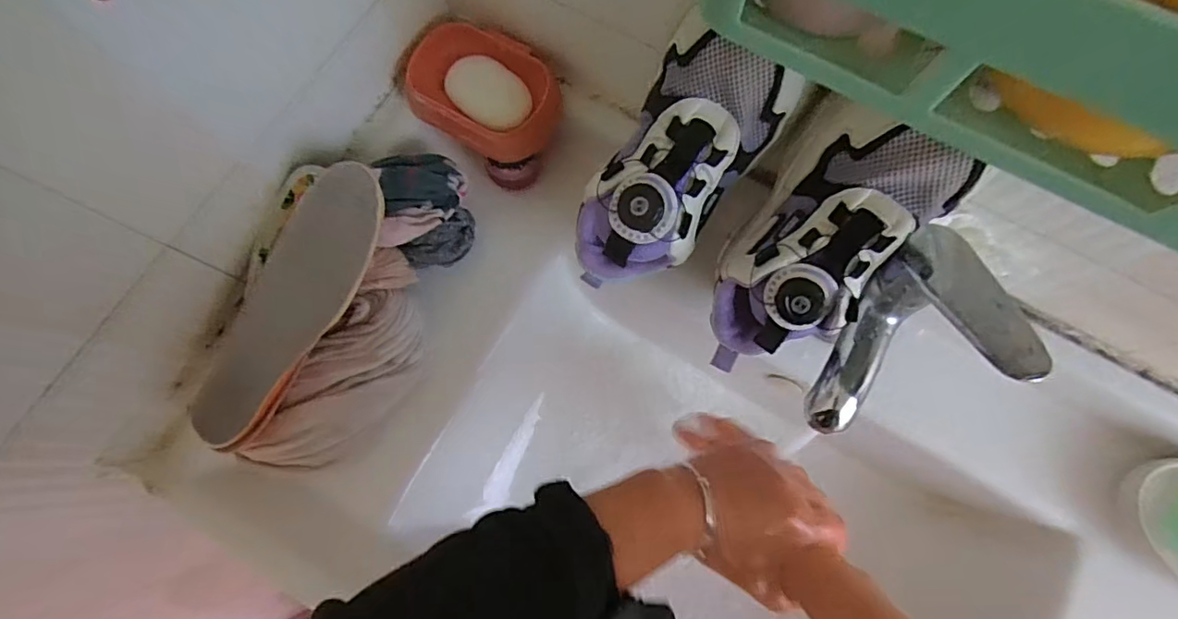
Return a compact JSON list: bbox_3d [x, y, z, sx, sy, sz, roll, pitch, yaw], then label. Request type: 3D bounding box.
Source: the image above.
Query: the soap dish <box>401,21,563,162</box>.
[{"bbox_3d":[-0.089,-0.182,0.466,0.124,0.045,0.094,25,78,7],"label":"soap dish"}]

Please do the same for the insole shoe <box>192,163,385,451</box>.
[{"bbox_3d":[-0.214,-0.001,0.403,0.076,0.027,0.222,34,95,9],"label":"insole shoe"}]

